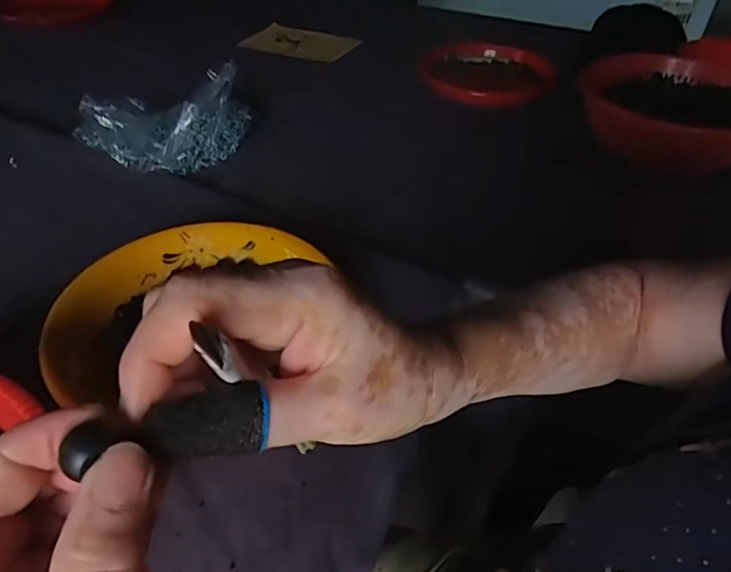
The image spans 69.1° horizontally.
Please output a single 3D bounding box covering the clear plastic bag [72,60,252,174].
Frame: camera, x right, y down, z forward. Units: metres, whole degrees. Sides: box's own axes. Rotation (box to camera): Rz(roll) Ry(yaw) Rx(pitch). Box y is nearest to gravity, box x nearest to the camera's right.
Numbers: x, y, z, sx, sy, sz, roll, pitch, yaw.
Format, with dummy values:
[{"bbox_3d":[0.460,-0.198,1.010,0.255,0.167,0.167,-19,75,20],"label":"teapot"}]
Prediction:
[{"bbox_3d":[-0.243,-0.231,0.698,0.128,0.097,0.198,12,43,11],"label":"clear plastic bag"}]

